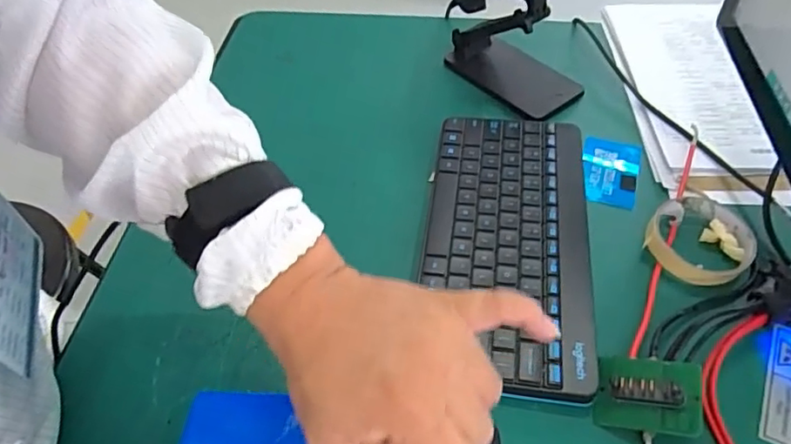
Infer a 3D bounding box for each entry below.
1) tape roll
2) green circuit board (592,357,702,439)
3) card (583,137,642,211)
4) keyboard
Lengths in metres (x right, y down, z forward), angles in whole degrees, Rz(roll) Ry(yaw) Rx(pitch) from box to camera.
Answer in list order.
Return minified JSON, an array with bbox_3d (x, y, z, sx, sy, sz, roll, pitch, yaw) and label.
[{"bbox_3d":[0.263,0.013,0.490,0.082,0.020,0.090,-1,51,1],"label":"tape roll"},{"bbox_3d":[0.174,0.118,0.394,0.067,0.019,0.051,-1,59,29],"label":"green circuit board"},{"bbox_3d":[0.212,-0.049,0.560,0.055,0.008,0.088,11,52,11],"label":"card"},{"bbox_3d":[0.097,0.011,0.496,0.140,0.022,0.286,6,52,7],"label":"keyboard"}]

